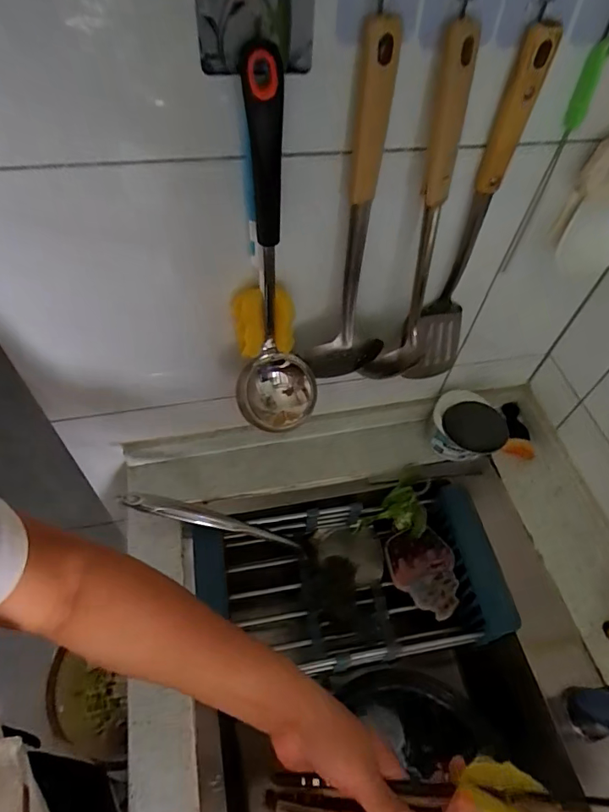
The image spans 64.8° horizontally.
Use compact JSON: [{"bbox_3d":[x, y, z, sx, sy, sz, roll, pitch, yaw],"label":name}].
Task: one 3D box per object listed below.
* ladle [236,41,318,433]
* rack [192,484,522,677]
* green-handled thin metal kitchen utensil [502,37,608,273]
[{"bbox_3d":[-0.021,-0.109,0.409,0.078,0.307,0.104,2,54,-3],"label":"ladle"},{"bbox_3d":[0.053,0.232,0.636,0.382,0.092,0.205,-6,55,-9],"label":"rack"},{"bbox_3d":[0.220,-0.210,0.440,0.014,0.209,0.024,31,58,17],"label":"green-handled thin metal kitchen utensil"}]

